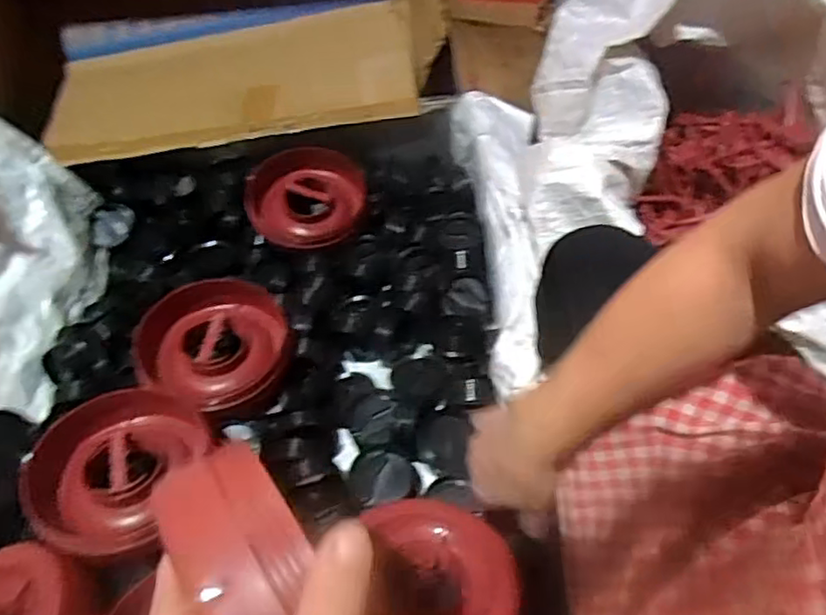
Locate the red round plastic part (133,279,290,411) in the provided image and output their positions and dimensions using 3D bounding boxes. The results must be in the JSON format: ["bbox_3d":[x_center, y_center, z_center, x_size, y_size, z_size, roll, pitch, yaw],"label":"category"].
[{"bbox_3d":[-0.219,0.043,0.735,0.163,0.067,0.162,-3,44,3],"label":"red round plastic part"}]

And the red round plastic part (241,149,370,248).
[{"bbox_3d":[-0.148,-0.155,0.928,0.172,0.070,0.161,-16,45,-11],"label":"red round plastic part"}]

